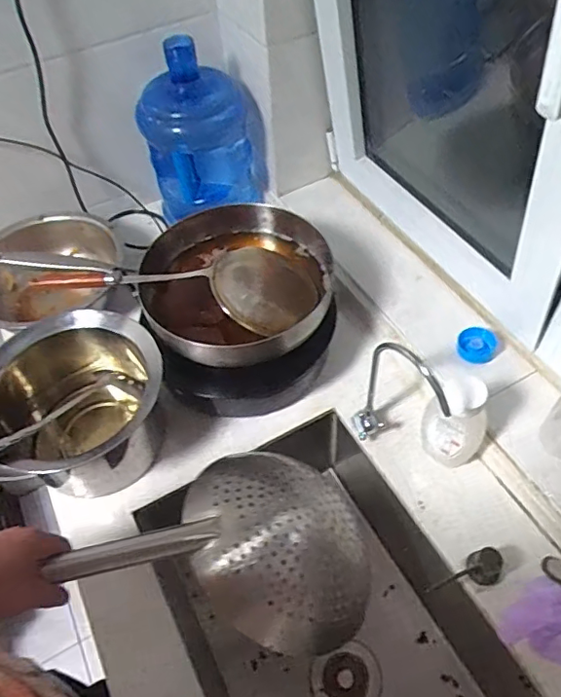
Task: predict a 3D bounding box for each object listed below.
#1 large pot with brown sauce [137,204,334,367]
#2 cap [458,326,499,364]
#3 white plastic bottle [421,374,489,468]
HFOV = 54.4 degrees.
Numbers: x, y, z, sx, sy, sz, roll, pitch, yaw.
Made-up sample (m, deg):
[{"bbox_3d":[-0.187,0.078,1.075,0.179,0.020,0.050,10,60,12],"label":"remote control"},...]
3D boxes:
[{"bbox_3d":[-0.069,-0.077,0.916,0.316,0.155,0.323,-5,53,1],"label":"large pot with brown sauce"},{"bbox_3d":[0.320,-0.007,0.885,0.059,0.023,0.070,18,56,17],"label":"cap"},{"bbox_3d":[0.242,0.105,0.763,0.088,0.178,0.052,27,59,22],"label":"white plastic bottle"}]

